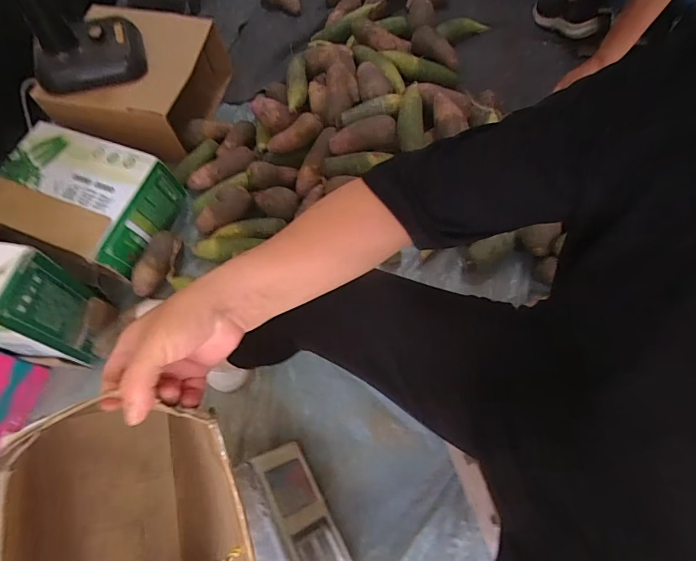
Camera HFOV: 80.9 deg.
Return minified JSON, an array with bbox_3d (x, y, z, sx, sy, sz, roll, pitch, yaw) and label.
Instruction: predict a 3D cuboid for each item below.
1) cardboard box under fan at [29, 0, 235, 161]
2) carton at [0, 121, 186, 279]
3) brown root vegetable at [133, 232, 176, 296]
[{"bbox_3d":[-0.539,-0.519,1.090,0.326,0.201,0.386,10,65,8],"label":"cardboard box under fan"},{"bbox_3d":[-0.600,-0.184,0.919,0.361,0.121,0.259,18,67,11],"label":"carton"},{"bbox_3d":[-0.428,-0.037,0.917,0.059,0.066,0.152,14,66,10],"label":"brown root vegetable"}]

